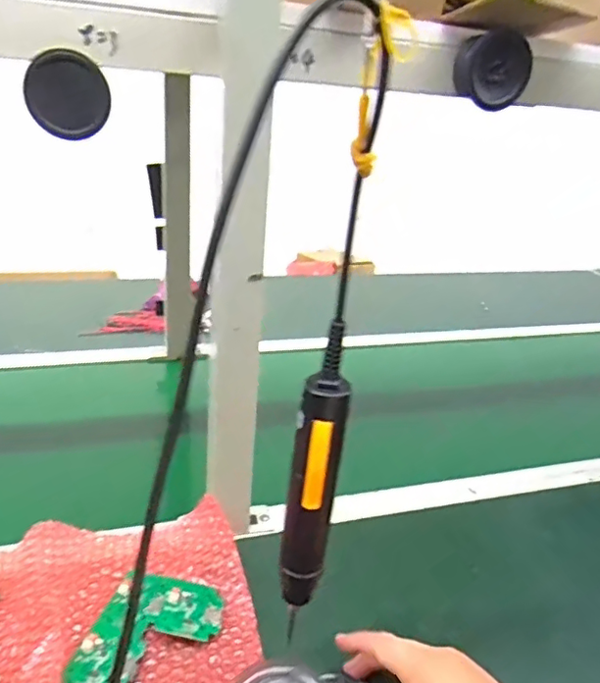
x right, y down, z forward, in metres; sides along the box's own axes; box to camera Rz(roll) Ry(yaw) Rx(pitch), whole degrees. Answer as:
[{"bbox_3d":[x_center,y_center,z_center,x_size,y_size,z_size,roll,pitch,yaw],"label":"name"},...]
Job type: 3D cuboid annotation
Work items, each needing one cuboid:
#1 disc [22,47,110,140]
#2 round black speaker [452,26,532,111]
[{"bbox_3d":[-0.175,-0.185,0.435,0.058,0.058,0.010,-2,25,-17],"label":"disc"},{"bbox_3d":[0.171,-0.241,0.514,0.060,0.061,0.035,2,27,-9],"label":"round black speaker"}]

